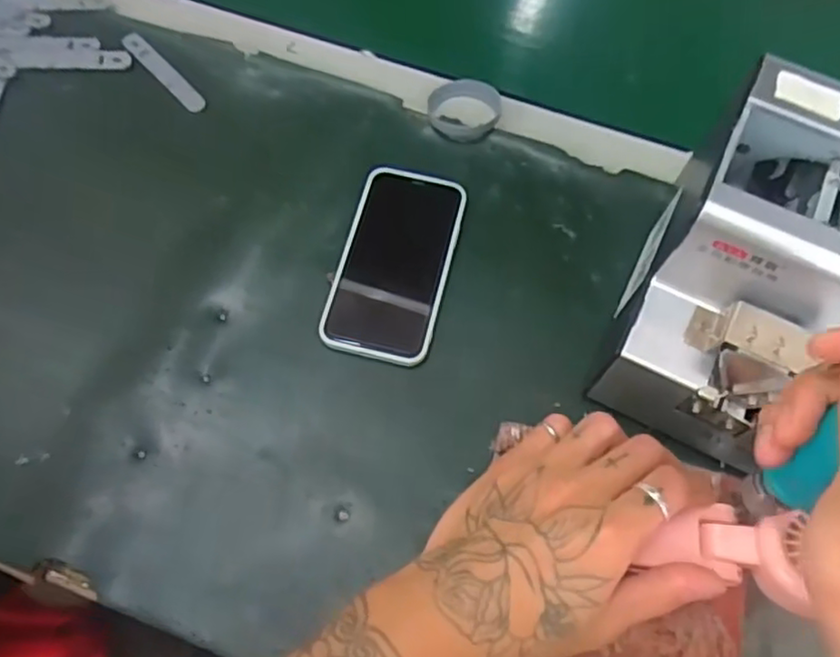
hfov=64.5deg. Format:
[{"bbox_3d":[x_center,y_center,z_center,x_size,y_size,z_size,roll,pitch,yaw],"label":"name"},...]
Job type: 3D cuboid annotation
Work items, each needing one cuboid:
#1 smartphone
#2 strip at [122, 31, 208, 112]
[{"bbox_3d":[-0.016,-0.049,0.469,0.075,0.007,0.147,13,66,4],"label":"smartphone"},{"bbox_3d":[-0.205,-0.205,0.532,0.016,0.005,0.096,-40,73,-18],"label":"strip"}]

